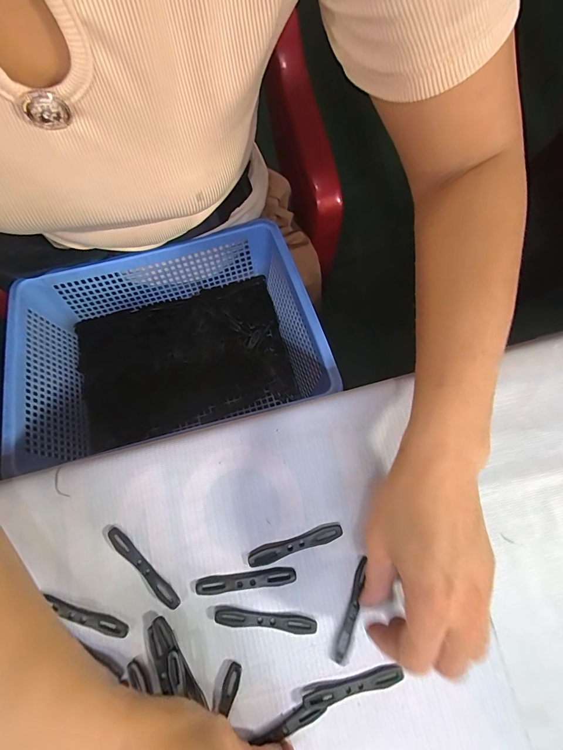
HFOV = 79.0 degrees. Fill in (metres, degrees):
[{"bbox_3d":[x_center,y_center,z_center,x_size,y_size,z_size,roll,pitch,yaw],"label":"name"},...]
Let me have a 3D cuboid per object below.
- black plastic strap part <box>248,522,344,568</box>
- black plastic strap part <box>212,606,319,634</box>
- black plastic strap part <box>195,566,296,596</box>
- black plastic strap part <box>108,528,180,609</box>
[{"bbox_3d":[0.010,0.121,0.243,0.069,0.004,0.012,-17,80,-5],"label":"black plastic strap part"},{"bbox_3d":[-0.011,0.169,0.233,0.069,0.004,0.010,7,79,0],"label":"black plastic strap part"},{"bbox_3d":[-0.025,0.144,0.238,0.069,0.004,0.012,-5,79,-3],"label":"black plastic strap part"},{"bbox_3d":[-0.097,0.135,0.238,0.010,0.004,0.068,-44,83,-9],"label":"black plastic strap part"}]

